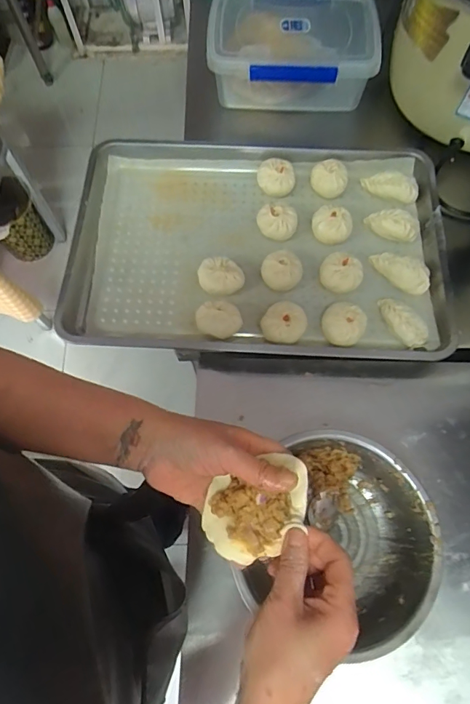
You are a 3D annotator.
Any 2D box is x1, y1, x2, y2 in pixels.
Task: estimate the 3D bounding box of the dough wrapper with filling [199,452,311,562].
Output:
[{"bbox_3d":[0.021,0.134,0.367,0.099,0.025,0.069,-23,68,-8],"label":"dough wrapper with filling"}]

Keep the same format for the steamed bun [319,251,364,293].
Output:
[{"bbox_3d":[0.169,-0.128,0.678,0.066,0.039,0.073,23,72,9],"label":"steamed bun"}]

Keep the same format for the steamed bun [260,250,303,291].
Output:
[{"bbox_3d":[0.074,-0.129,0.675,0.064,0.038,0.063,10,69,5],"label":"steamed bun"}]

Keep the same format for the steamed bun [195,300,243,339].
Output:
[{"bbox_3d":[-0.024,-0.046,0.645,0.066,0.048,0.059,-14,70,-4],"label":"steamed bun"}]

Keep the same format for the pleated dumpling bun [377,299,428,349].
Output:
[{"bbox_3d":[0.250,-0.047,0.644,0.045,0.036,0.093,-37,72,-13],"label":"pleated dumpling bun"}]

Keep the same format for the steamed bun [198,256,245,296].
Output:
[{"bbox_3d":[-0.022,-0.117,0.674,0.070,0.043,0.059,-9,68,-2],"label":"steamed bun"}]

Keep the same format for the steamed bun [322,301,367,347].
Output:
[{"bbox_3d":[0.161,-0.038,0.640,0.061,0.040,0.061,0,69,1],"label":"steamed bun"}]

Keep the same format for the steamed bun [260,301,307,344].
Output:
[{"bbox_3d":[0.073,-0.041,0.647,0.064,0.038,0.062,0,69,1],"label":"steamed bun"}]

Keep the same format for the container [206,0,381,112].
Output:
[{"bbox_3d":[0.108,-0.569,0.822,0.306,0.102,0.214,0,69,1],"label":"container"}]

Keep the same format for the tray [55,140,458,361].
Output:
[{"bbox_3d":[0.038,-0.177,0.707,0.594,0.058,0.397,2,69,2],"label":"tray"}]

